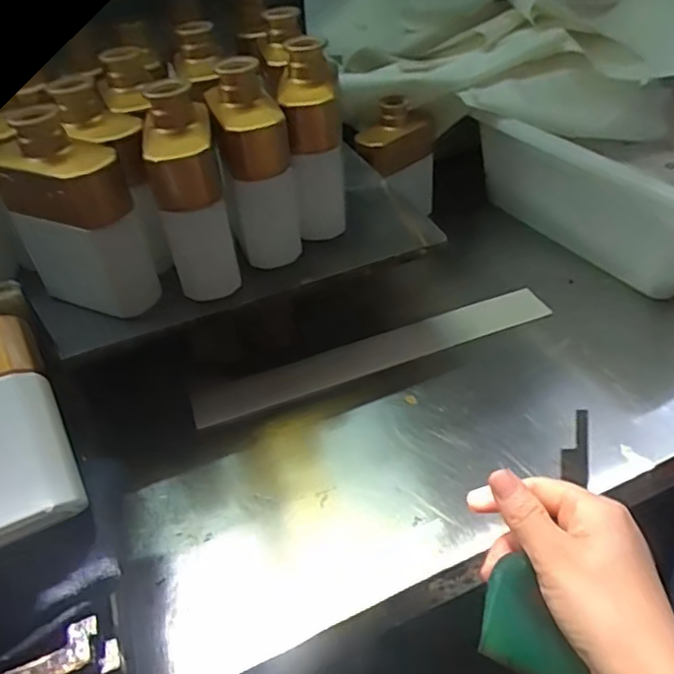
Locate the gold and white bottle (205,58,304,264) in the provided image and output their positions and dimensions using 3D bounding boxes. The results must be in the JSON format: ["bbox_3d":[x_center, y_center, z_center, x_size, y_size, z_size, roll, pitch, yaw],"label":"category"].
[{"bbox_3d":[-0.066,-0.143,0.507,0.057,0.182,0.064,-8,44,-4],"label":"gold and white bottle"}]

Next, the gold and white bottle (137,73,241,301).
[{"bbox_3d":[-0.116,-0.110,0.475,0.048,0.164,0.073,-11,44,-7],"label":"gold and white bottle"}]

